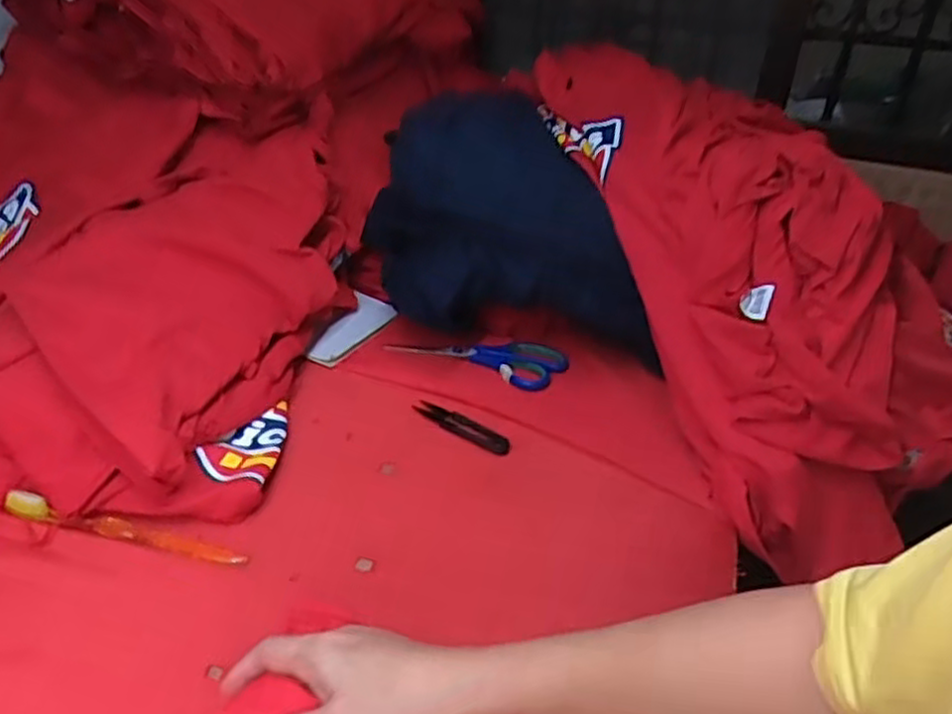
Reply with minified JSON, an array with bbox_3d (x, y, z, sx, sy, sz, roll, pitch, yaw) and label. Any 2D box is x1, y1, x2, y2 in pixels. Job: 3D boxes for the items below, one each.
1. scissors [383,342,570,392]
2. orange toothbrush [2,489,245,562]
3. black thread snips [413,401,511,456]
[{"bbox_3d":[0.002,-0.005,0.757,0.176,0.013,0.060,15,36,12],"label":"scissors"},{"bbox_3d":[-0.253,0.122,0.538,0.181,0.014,0.014,10,35,6],"label":"orange toothbrush"},{"bbox_3d":[-0.014,0.061,0.677,0.100,0.006,0.025,27,40,27],"label":"black thread snips"}]

